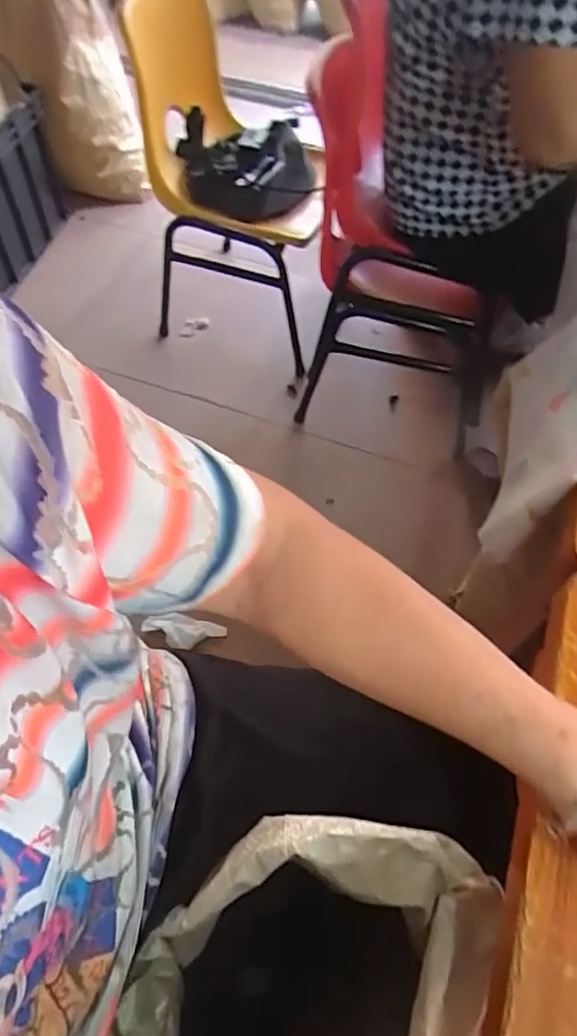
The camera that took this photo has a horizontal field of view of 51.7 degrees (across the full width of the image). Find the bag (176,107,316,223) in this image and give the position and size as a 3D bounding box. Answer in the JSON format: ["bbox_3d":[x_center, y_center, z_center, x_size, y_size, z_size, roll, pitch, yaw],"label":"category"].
[{"bbox_3d":[-0.079,-0.701,1.190,0.253,0.096,0.284,-3,57,-5],"label":"bag"}]

